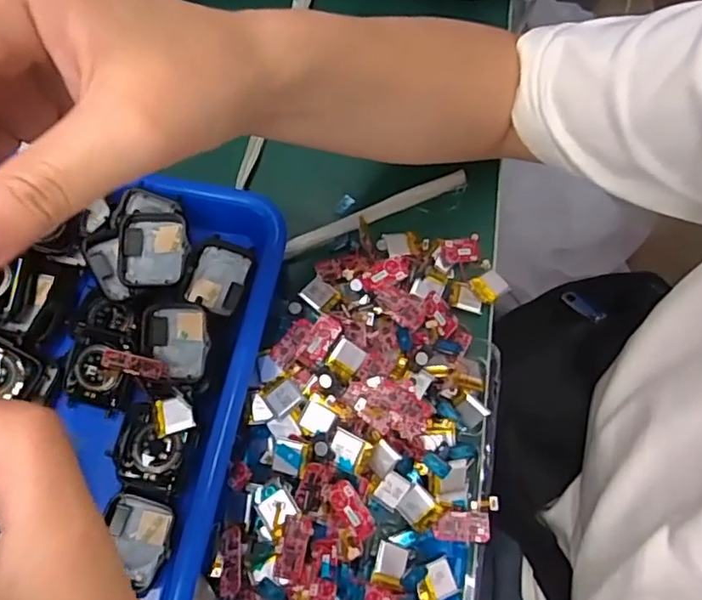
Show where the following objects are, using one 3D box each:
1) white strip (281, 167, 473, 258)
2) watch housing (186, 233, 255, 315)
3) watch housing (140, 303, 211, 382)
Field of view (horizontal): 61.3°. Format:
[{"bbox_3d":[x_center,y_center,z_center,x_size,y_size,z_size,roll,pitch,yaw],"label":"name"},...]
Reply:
[{"bbox_3d":[0.018,-0.056,0.376,0.127,0.010,0.013,-25,72,-9],"label":"white strip"},{"bbox_3d":[-0.074,-0.014,0.334,0.031,0.006,0.040,20,84,7],"label":"watch housing"},{"bbox_3d":[-0.092,0.022,0.311,0.038,0.008,0.039,4,84,11],"label":"watch housing"}]

